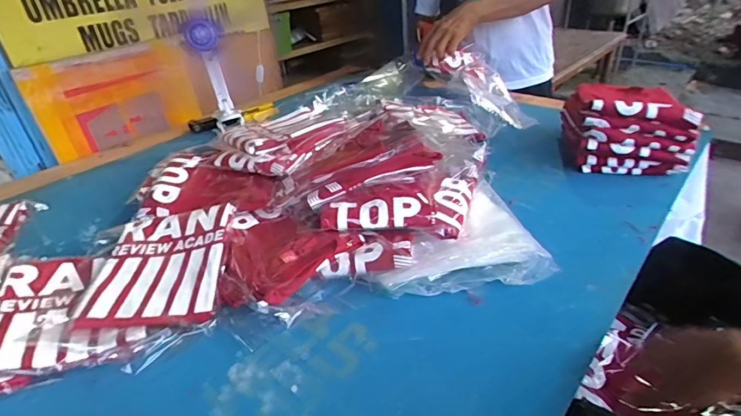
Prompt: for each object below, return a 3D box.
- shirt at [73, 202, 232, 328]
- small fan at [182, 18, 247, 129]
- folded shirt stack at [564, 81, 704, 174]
[{"bbox_3d":[-0.320,0.089,0.661,0.194,0.050,0.230,-7,32,-2],"label":"shirt"},{"bbox_3d":[-0.397,-0.335,1.088,0.074,0.275,0.089,-8,32,-4],"label":"small fan"},{"bbox_3d":[0.520,-0.172,0.867,0.209,0.141,0.203,6,34,17],"label":"folded shirt stack"}]

